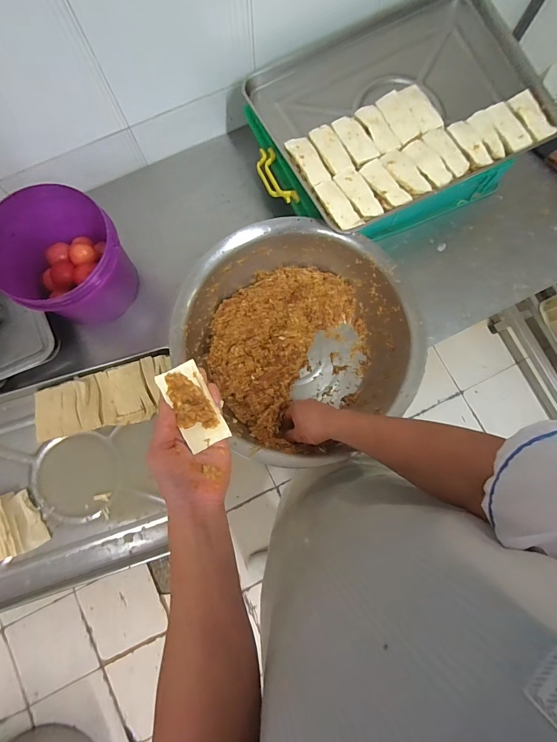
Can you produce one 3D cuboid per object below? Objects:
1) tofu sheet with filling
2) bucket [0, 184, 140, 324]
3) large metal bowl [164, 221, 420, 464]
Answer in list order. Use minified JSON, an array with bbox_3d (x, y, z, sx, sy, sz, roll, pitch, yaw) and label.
[{"bbox_3d":[-0.110,0.045,0.453,0.051,0.019,0.110,-30,84,-6],"label":"tofu sheet with filling"},{"bbox_3d":[-0.426,-0.206,0.717,0.220,0.180,0.189,18,80,2],"label":"bucket"},{"bbox_3d":[0.035,-0.064,0.741,0.455,0.160,0.449,-32,82,-6],"label":"large metal bowl"}]

